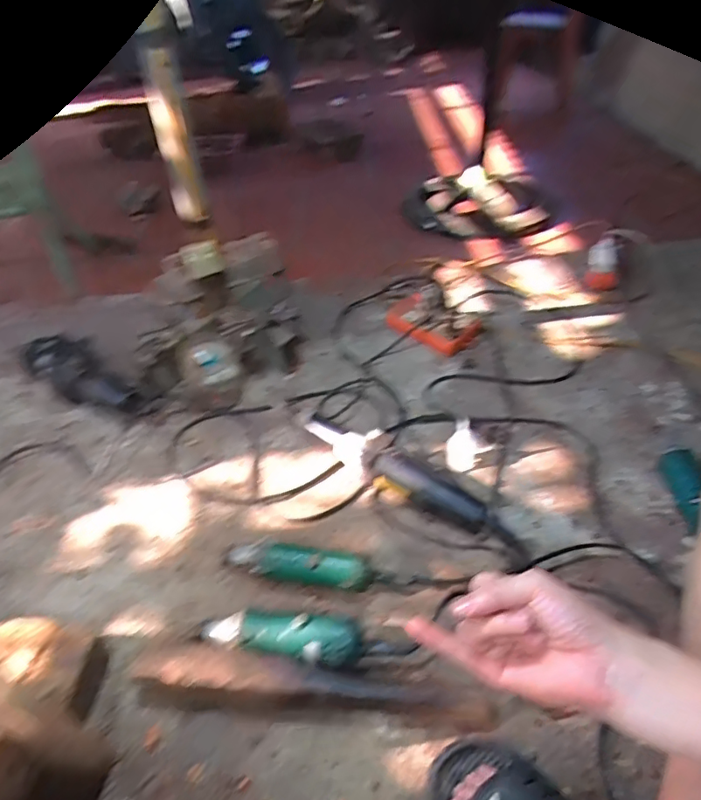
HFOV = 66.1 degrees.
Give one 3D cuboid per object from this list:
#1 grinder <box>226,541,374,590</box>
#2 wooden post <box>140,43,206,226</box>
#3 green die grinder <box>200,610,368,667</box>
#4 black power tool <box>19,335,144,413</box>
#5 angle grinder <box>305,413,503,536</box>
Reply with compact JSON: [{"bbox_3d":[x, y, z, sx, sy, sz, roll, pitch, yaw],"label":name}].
[{"bbox_3d":[-0.070,0.222,0.707,0.198,0.056,0.038,5,41,8],"label":"grinder"},{"bbox_3d":[-0.267,-0.394,0.818,0.050,0.240,0.043,-12,41,-11],"label":"wooden post"},{"bbox_3d":[-0.083,0.286,0.641,0.194,0.059,0.046,5,41,8],"label":"green die grinder"},{"bbox_3d":[-0.511,-0.054,1.017,0.331,0.088,0.093,25,49,28],"label":"black power tool"},{"bbox_3d":[0.062,0.107,0.824,0.347,0.066,0.062,24,49,27],"label":"angle grinder"}]

